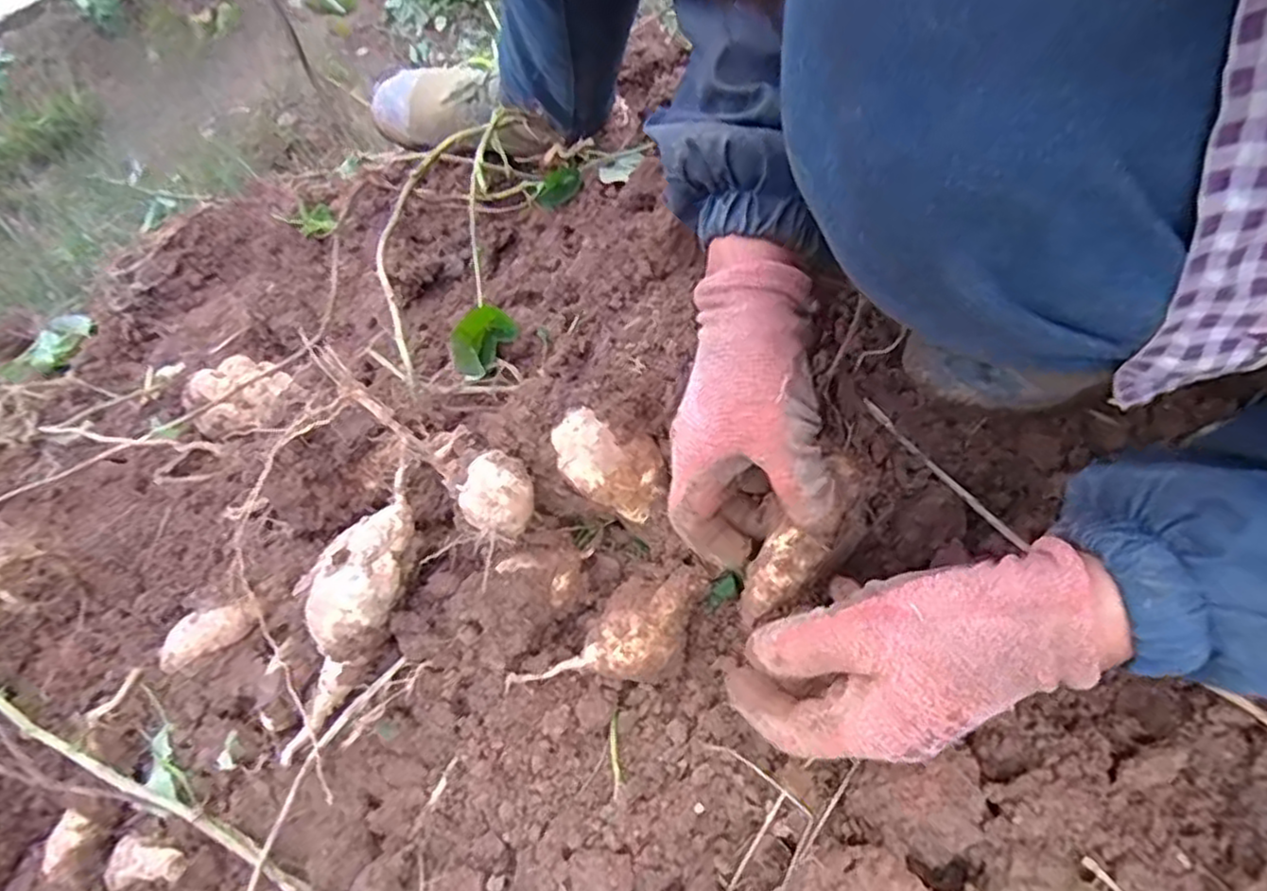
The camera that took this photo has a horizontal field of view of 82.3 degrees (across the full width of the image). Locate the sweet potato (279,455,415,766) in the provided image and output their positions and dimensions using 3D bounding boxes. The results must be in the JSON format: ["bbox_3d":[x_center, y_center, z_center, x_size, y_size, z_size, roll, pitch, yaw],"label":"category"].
[{"bbox_3d":[-0.161,0.097,0.409,0.049,0.044,0.175,24,98,14],"label":"sweet potato"}]

